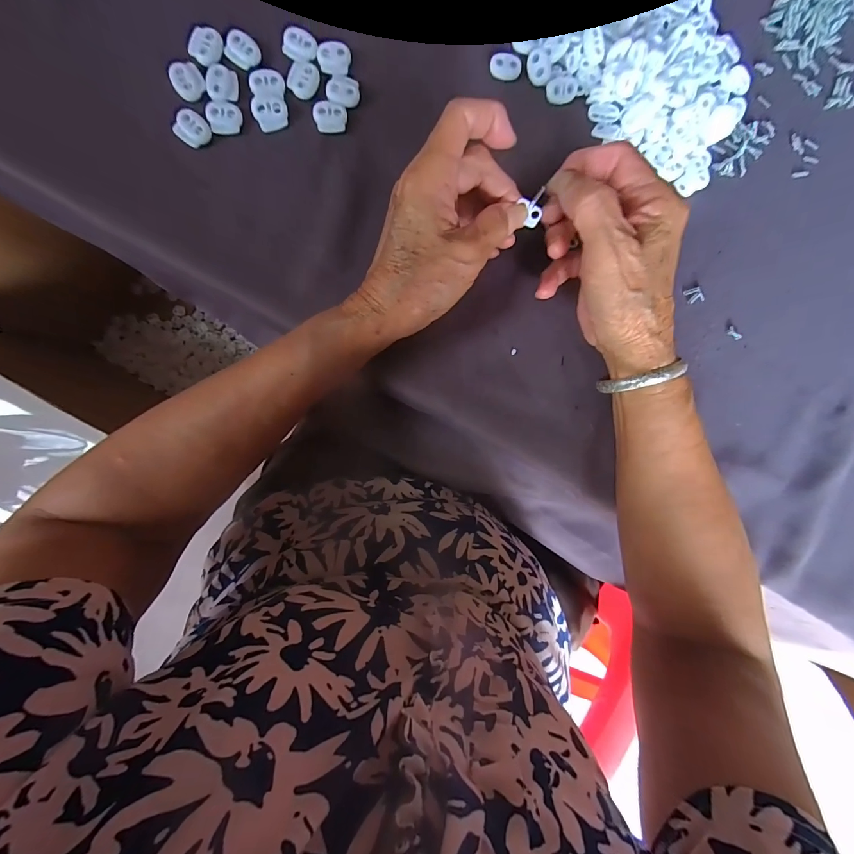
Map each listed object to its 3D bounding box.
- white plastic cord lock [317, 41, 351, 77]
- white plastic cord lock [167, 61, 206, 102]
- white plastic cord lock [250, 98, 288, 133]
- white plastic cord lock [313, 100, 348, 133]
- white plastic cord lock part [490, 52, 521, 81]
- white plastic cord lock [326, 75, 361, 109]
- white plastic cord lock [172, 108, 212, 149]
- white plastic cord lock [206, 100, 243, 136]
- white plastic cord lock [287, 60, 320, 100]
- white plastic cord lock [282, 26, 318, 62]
[{"bbox_3d":[-0.063,-0.249,0.260,0.021,0.004,0.020,5,92,-7],"label":"white plastic cord lock"},{"bbox_3d":[-0.156,-0.225,0.251,0.020,0.004,0.021,0,92,-7],"label":"white plastic cord lock"},{"bbox_3d":[-0.105,-0.210,0.258,0.022,0.004,0.019,-6,93,-7],"label":"white plastic cord lock"},{"bbox_3d":[-0.066,-0.211,0.262,0.022,0.004,0.020,3,92,-7],"label":"white plastic cord lock"},{"bbox_3d":[0.056,-0.257,0.276,0.023,0.007,0.013,-3,92,-7],"label":"white plastic cord lock part"},{"bbox_3d":[-0.057,-0.229,0.262,0.022,0.004,0.019,7,91,-7],"label":"white plastic cord lock"},{"bbox_3d":[-0.155,-0.196,0.255,0.020,0.007,0.020,34,88,-7],"label":"white plastic cord lock"},{"bbox_3d":[-0.135,-0.206,0.258,0.022,0.004,0.022,-1,98,-11],"label":"white plastic cord lock"},{"bbox_3d":[-0.083,-0.234,0.259,0.019,0.004,0.023,18,90,-7],"label":"white plastic cord lock"},{"bbox_3d":[-0.085,-0.255,0.257,0.022,0.004,0.019,12,91,-7],"label":"white plastic cord lock"}]

